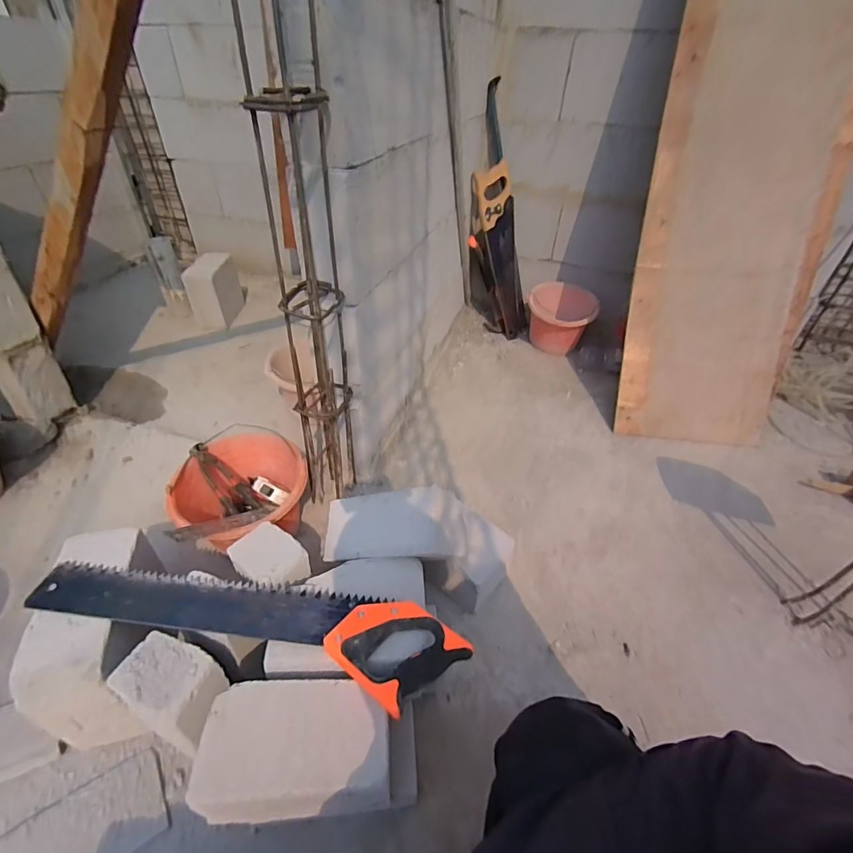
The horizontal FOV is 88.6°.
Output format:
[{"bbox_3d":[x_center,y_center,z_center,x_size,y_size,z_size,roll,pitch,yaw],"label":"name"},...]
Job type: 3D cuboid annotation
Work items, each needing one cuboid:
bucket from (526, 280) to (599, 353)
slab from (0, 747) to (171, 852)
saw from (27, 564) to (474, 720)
[{"bbox_3d":[0.437,-0.345,1.444,0.214,0.176,0.213,20,44,20],"label":"bucket"},{"bbox_3d":[-0.433,0.509,0.541,0.195,0.016,0.106,-23,47,-26],"label":"slab"},{"bbox_3d":[-0.232,0.247,0.545,0.550,0.021,0.117,6,41,5],"label":"saw"}]

